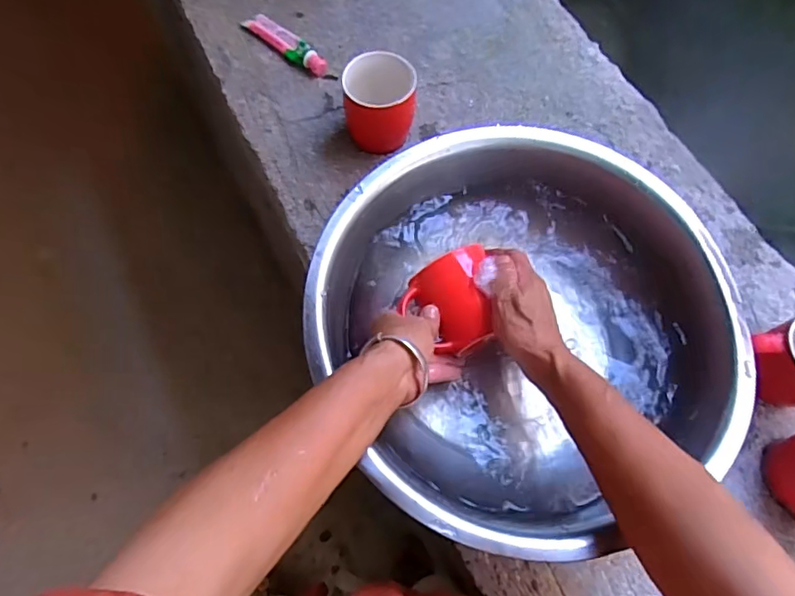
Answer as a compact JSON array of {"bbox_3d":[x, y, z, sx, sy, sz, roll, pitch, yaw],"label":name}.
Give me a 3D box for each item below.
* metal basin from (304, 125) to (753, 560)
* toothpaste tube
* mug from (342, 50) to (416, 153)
[{"bbox_3d":[0.105,0.020,0.471,0.332,0.099,0.341,0,70,-1],"label":"metal basin"},{"bbox_3d":[-0.145,-0.329,0.683,0.135,0.016,0.030,39,74,12],"label":"toothpaste tube"},{"bbox_3d":[-0.020,-0.215,0.588,0.078,0.080,0.067,-10,71,-4],"label":"mug"}]

